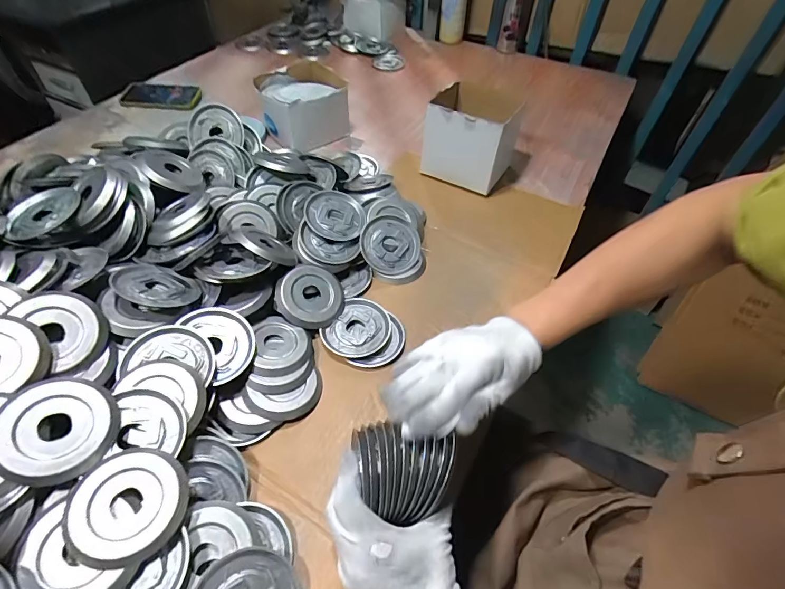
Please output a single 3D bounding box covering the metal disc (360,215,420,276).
[{"bbox_3d":[-0.003,-0.070,0.568,0.082,0.008,0.083,3,77,-14],"label":"metal disc"}]

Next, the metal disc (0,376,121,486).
[{"bbox_3d":[-0.277,0.110,0.333,0.083,0.012,0.081,15,54,-22],"label":"metal disc"}]

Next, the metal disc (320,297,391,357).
[{"bbox_3d":[-0.041,0.042,0.499,0.072,0.008,0.083,25,55,18],"label":"metal disc"}]

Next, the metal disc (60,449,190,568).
[{"bbox_3d":[-0.211,0.167,0.323,0.083,0.007,0.080,9,55,-13],"label":"metal disc"}]

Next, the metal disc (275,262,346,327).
[{"bbox_3d":[-0.100,0.001,0.498,0.080,0.016,0.080,9,66,-20],"label":"metal disc"}]

